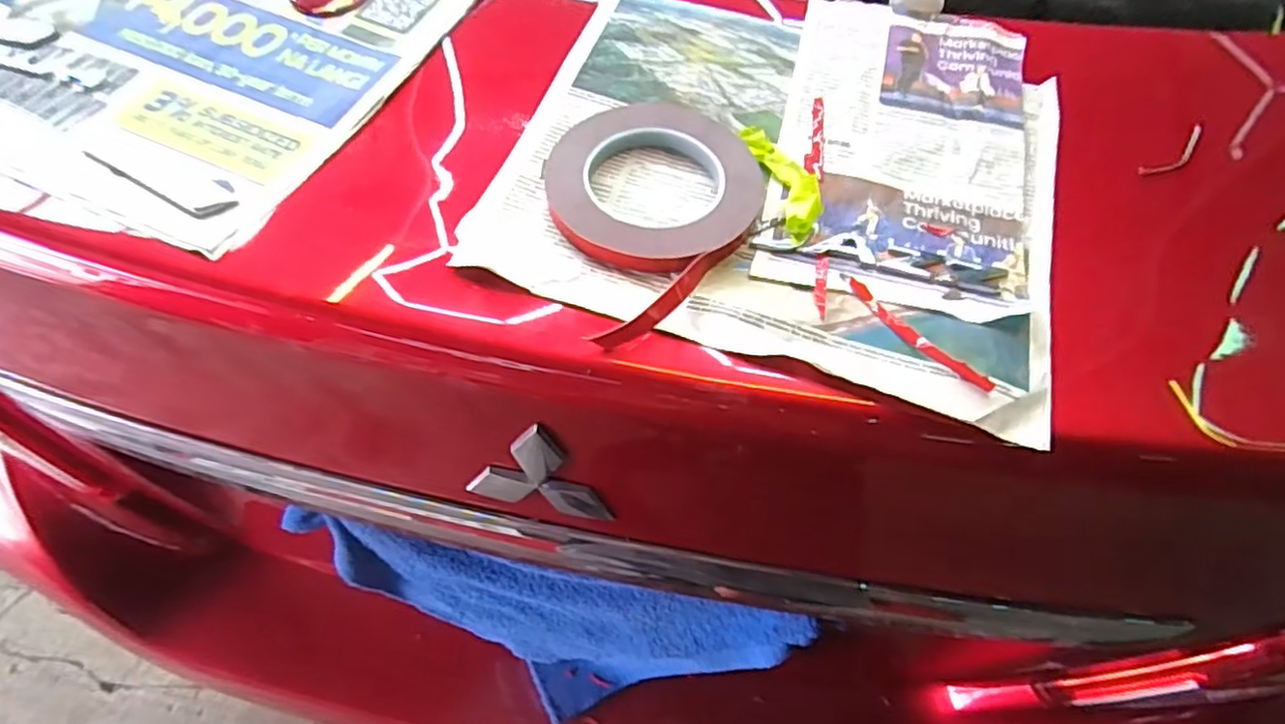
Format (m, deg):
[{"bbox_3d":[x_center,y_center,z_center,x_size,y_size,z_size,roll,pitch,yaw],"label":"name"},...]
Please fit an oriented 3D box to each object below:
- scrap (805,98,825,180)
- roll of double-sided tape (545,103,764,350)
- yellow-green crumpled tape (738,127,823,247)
[{"bbox_3d":[0.110,-0.142,0.430,0.012,0.006,0.072,9,62,4],"label":"scrap"},{"bbox_3d":[0.011,-0.090,0.384,0.120,0.021,0.161,-16,63,-9],"label":"roll of double-sided tape"},{"bbox_3d":[0.084,-0.110,0.399,0.027,0.021,0.089,-15,63,-8],"label":"yellow-green crumpled tape"}]

